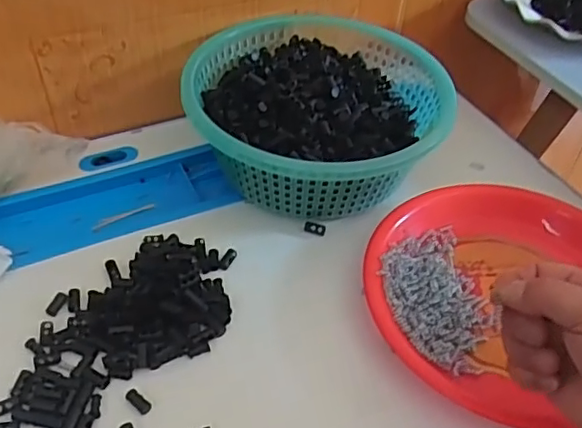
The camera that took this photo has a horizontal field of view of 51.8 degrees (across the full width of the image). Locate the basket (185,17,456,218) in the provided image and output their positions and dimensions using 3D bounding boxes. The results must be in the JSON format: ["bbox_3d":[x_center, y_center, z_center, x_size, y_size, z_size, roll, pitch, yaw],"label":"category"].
[{"bbox_3d":[0.023,-0.087,0.556,0.224,0.082,0.214,2,45,-2],"label":"basket"}]

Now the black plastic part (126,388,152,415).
[{"bbox_3d":[-0.102,0.125,0.400,0.021,0.004,0.009,33,52,26],"label":"black plastic part"}]

